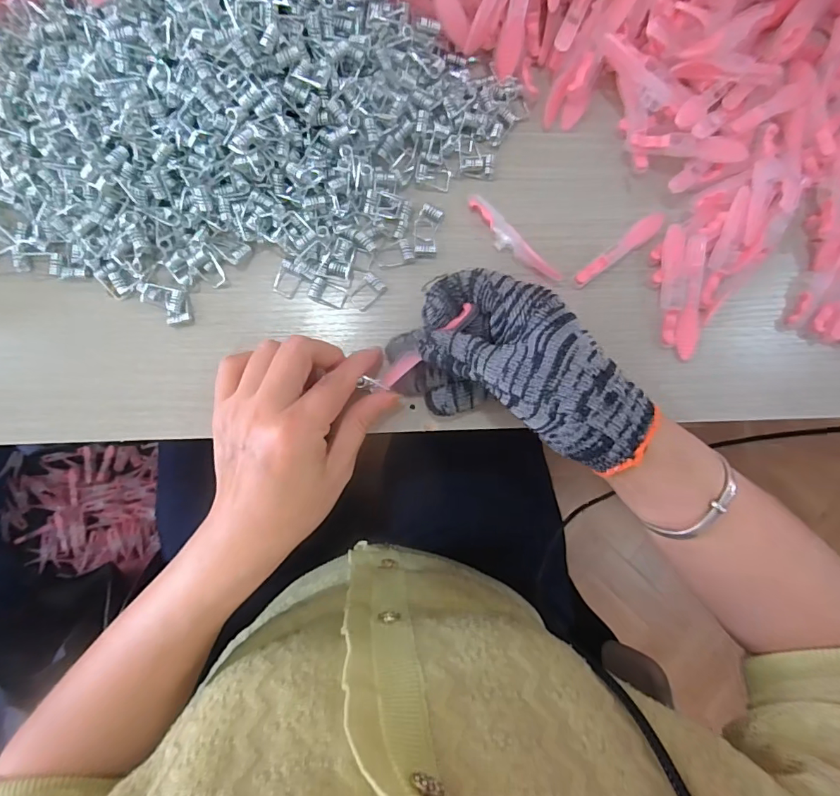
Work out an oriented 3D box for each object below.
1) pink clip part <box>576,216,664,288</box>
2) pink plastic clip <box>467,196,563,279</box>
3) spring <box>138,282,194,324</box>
[{"bbox_3d":[0.133,-0.100,0.307,0.073,0.005,0.013,-36,90,-5],"label":"pink clip part"},{"bbox_3d":[0.060,-0.102,0.301,0.077,0.009,0.014,41,85,-2],"label":"pink plastic clip"},{"bbox_3d":[-0.158,-0.058,0.285,0.032,0.007,0.023,7,87,-4],"label":"spring"}]

